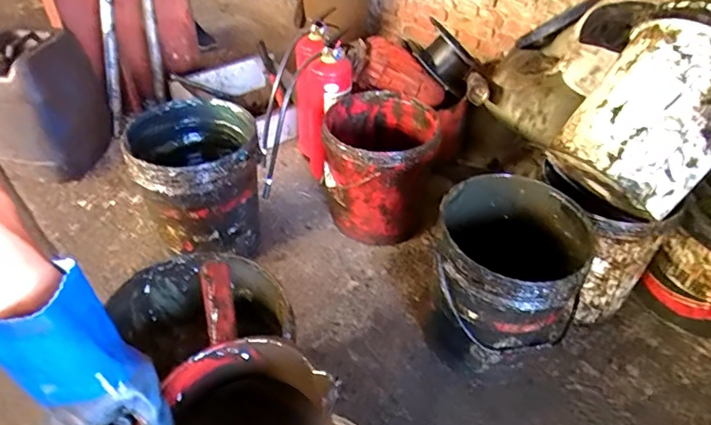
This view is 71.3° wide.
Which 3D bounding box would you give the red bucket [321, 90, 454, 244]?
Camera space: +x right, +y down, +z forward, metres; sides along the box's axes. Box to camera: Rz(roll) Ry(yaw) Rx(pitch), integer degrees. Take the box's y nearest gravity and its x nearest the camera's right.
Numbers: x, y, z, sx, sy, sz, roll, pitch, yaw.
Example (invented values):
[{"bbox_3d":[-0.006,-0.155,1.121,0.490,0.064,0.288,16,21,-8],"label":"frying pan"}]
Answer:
[{"bbox_3d":[0.076,-0.116,1.421,0.315,0.341,0.315,1,42,-1],"label":"red bucket"}]

